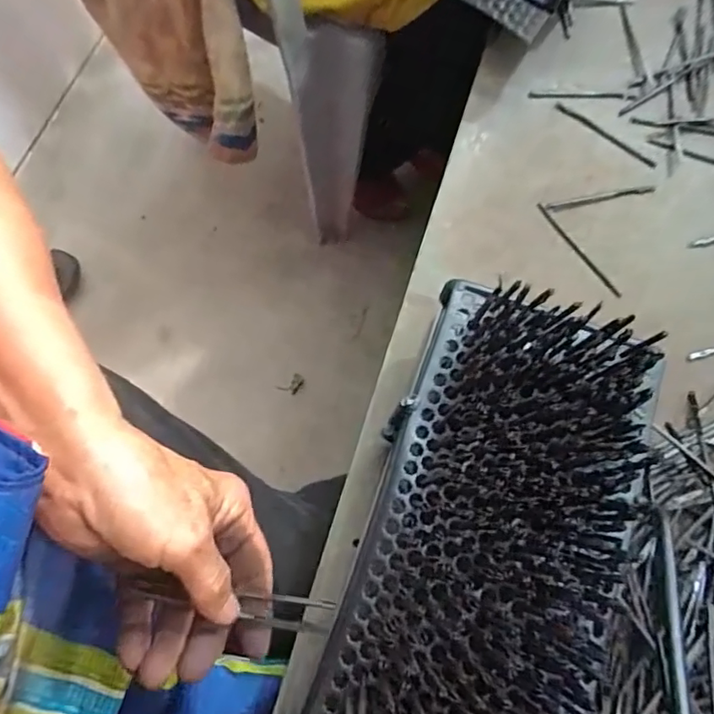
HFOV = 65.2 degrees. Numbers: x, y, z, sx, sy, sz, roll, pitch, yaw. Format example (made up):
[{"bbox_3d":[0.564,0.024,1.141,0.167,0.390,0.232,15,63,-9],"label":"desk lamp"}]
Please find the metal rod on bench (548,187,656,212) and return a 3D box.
[{"bbox_3d":[0.213,-0.138,0.488,0.099,0.004,0.009,-11,73,-4],"label":"metal rod on bench"}]

